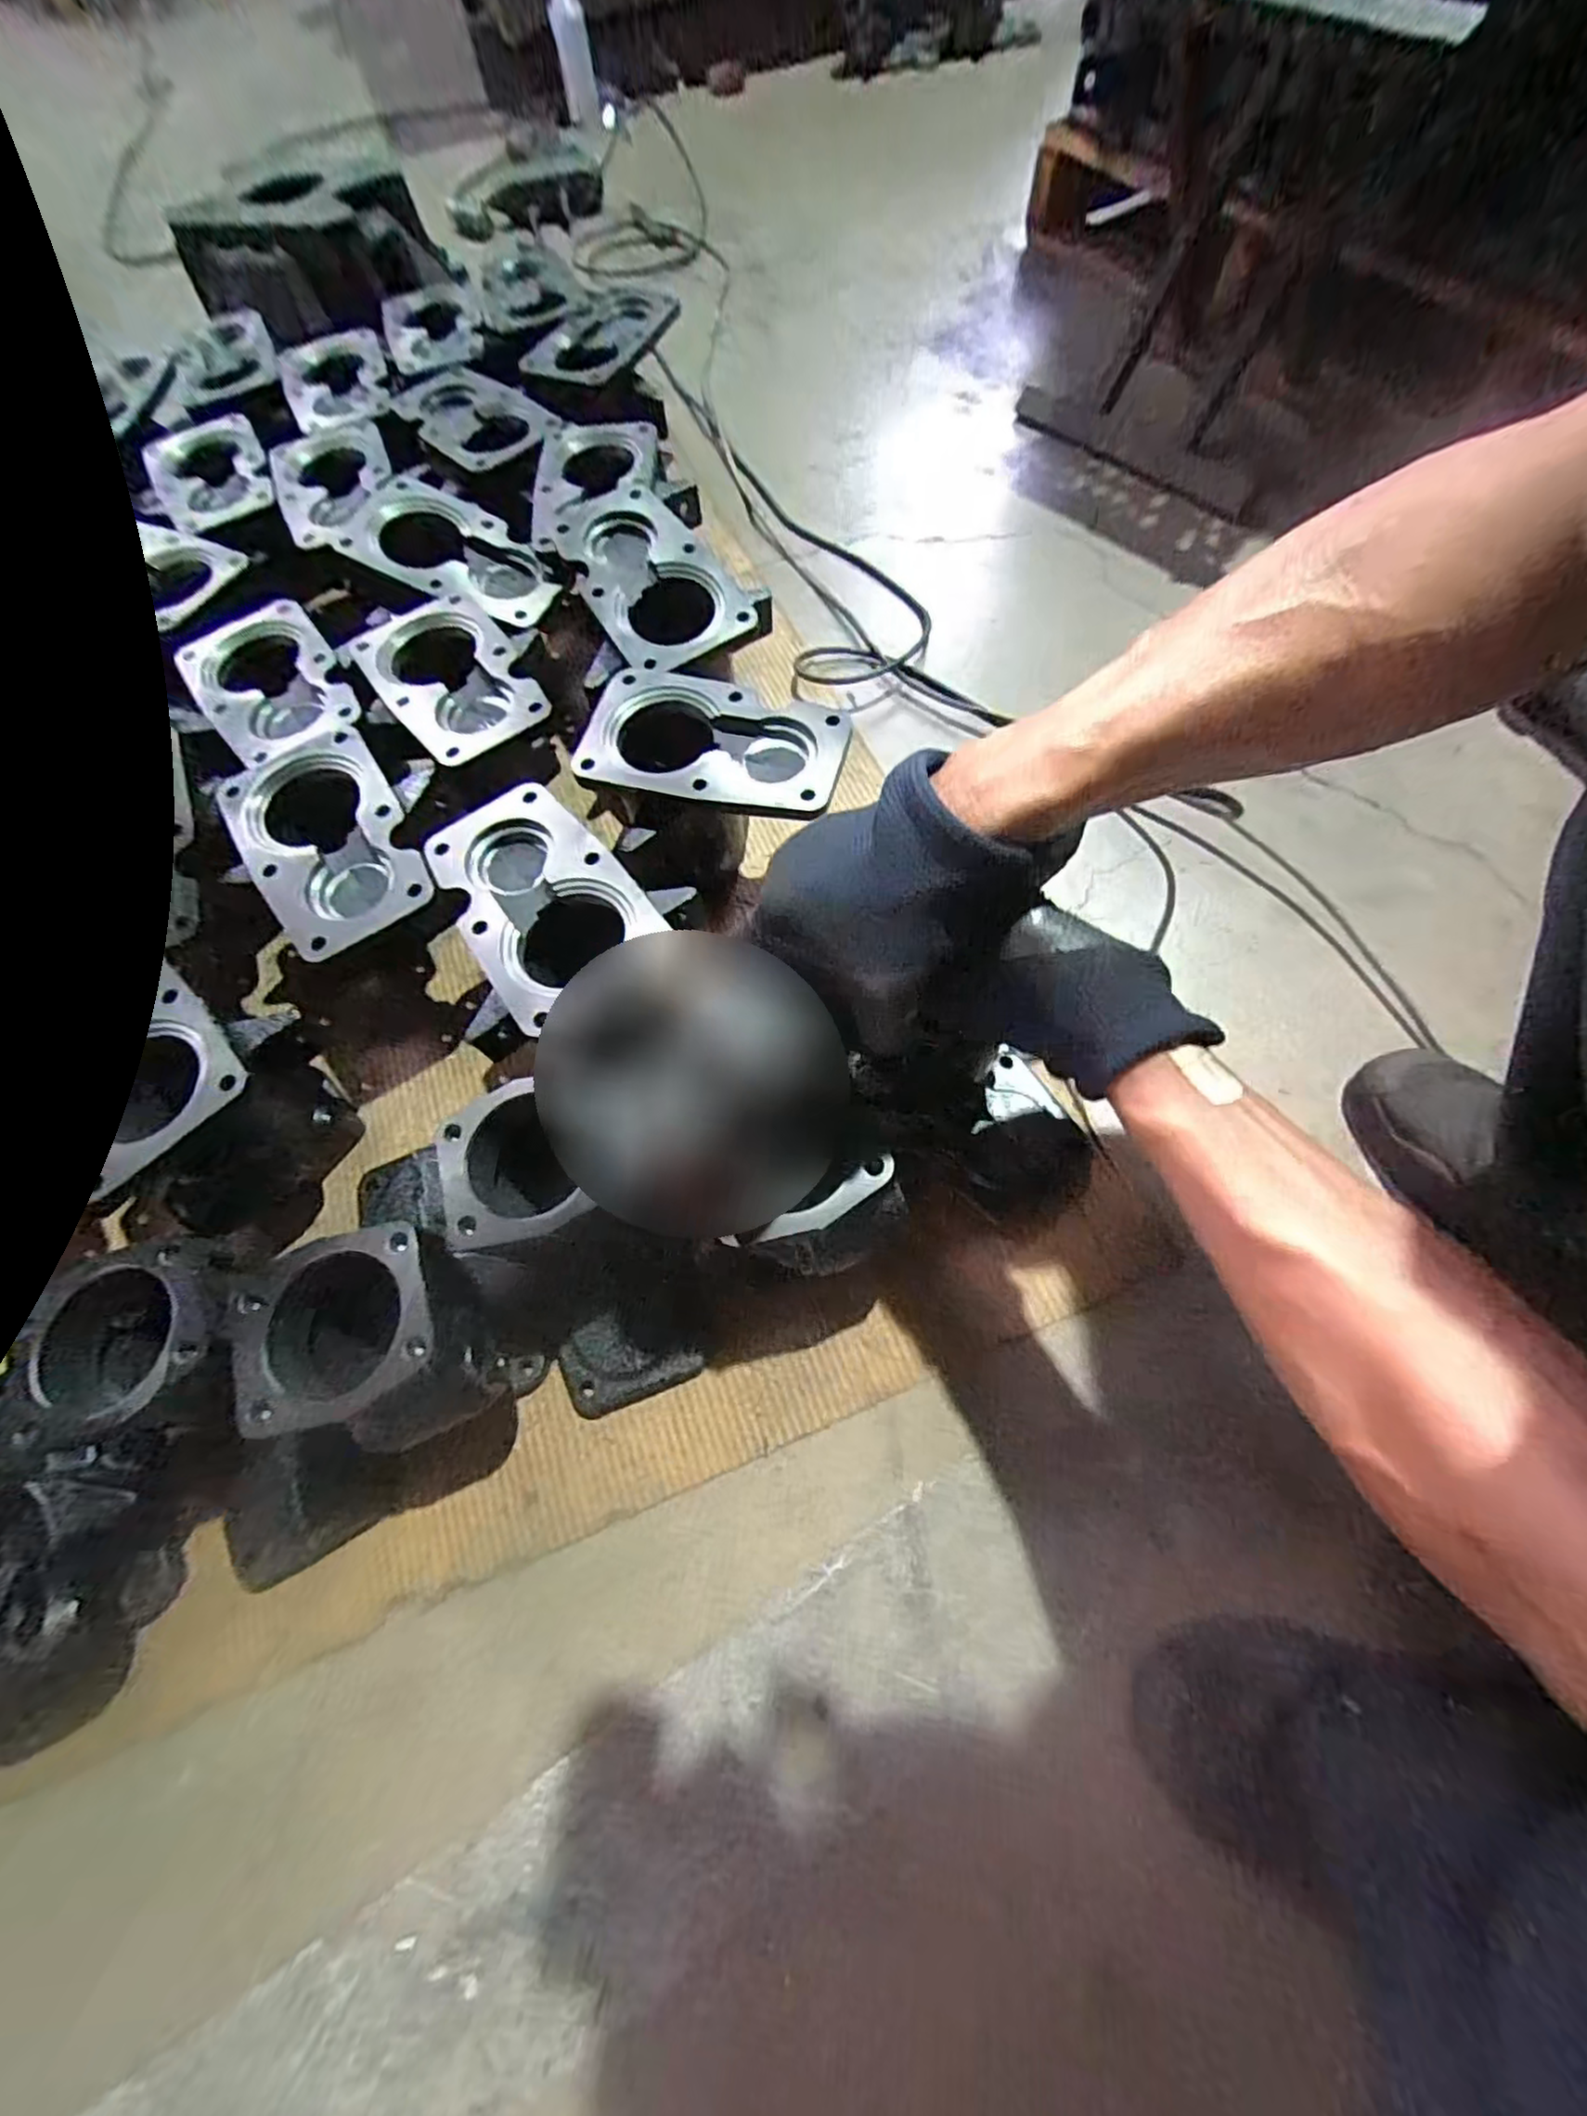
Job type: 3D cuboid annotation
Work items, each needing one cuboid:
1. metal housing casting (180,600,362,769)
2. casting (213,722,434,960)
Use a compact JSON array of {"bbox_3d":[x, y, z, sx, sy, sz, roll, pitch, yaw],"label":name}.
[{"bbox_3d":[-0.431,-0.308,0.576,0.108,0.031,0.183,-38,70,-11],"label":"metal housing casting"},{"bbox_3d":[-0.337,-0.160,0.496,0.106,0.034,0.195,-31,69,-9],"label":"casting"}]

